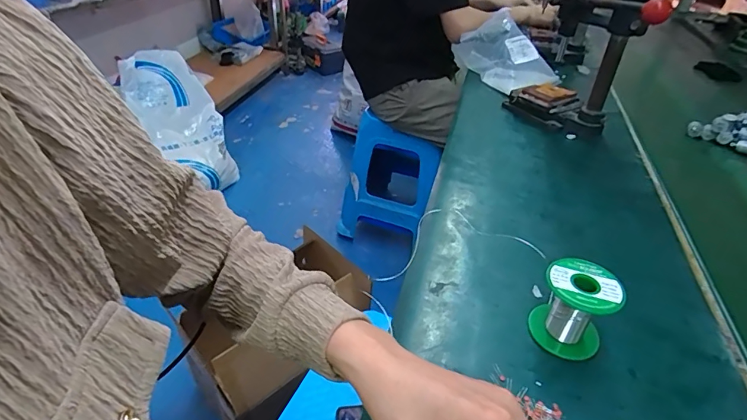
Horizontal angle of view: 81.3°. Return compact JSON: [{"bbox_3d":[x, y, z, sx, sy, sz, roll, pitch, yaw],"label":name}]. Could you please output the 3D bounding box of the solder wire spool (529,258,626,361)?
[{"bbox_3d":[0.197,0.098,0.430,0.067,0.075,0.061,2,36,-2],"label":"solder wire spool"}]

